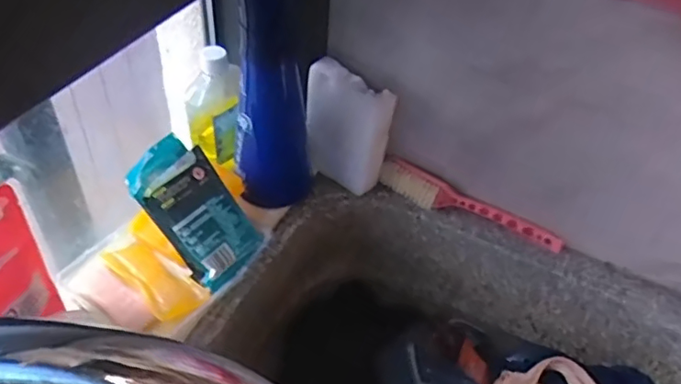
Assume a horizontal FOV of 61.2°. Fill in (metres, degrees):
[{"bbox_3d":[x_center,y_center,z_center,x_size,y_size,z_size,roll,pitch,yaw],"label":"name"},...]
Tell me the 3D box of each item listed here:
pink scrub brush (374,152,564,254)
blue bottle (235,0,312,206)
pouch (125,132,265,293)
[{"bbox_3d":[0.146,0.018,0.660,0.219,0.029,0.035,23,48,16],"label":"pink scrub brush"},{"bbox_3d":[-0.065,-0.095,0.566,0.072,0.238,0.065,3,46,-4],"label":"blue bottle"},{"bbox_3d":[-0.140,0.017,0.555,0.139,0.025,0.077,51,57,-10],"label":"pouch"}]

